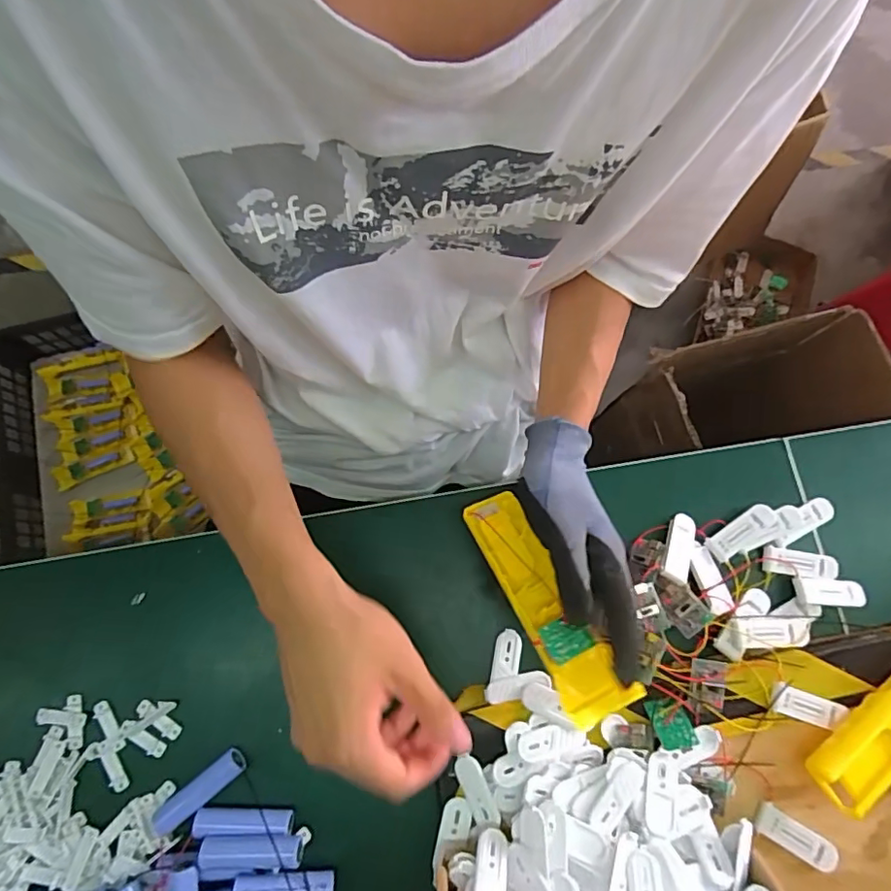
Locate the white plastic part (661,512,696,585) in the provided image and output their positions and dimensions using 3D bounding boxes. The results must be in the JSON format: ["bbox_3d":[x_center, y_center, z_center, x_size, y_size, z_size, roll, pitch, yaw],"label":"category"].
[{"bbox_3d":[0.186,0.081,0.431,0.024,0.006,0.059,24,61,4],"label":"white plastic part"}]

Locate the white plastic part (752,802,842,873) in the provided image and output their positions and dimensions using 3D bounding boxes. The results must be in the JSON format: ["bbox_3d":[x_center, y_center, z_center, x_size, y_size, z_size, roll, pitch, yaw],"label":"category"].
[{"bbox_3d":[0.246,0.277,0.381,0.057,0.007,0.020,33,78,6],"label":"white plastic part"}]

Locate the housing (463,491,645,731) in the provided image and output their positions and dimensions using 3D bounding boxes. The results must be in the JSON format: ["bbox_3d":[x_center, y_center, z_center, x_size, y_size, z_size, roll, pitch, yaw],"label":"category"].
[{"bbox_3d":[0.066,0.105,0.375,0.043,0.022,0.162,-26,62,-7],"label":"housing"}]

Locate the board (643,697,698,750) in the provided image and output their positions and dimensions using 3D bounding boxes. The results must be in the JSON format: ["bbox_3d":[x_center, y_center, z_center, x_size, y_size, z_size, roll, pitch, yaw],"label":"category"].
[{"bbox_3d":[0.162,0.201,0.391,0.027,0.004,0.034,-12,47,7],"label":"board"}]

